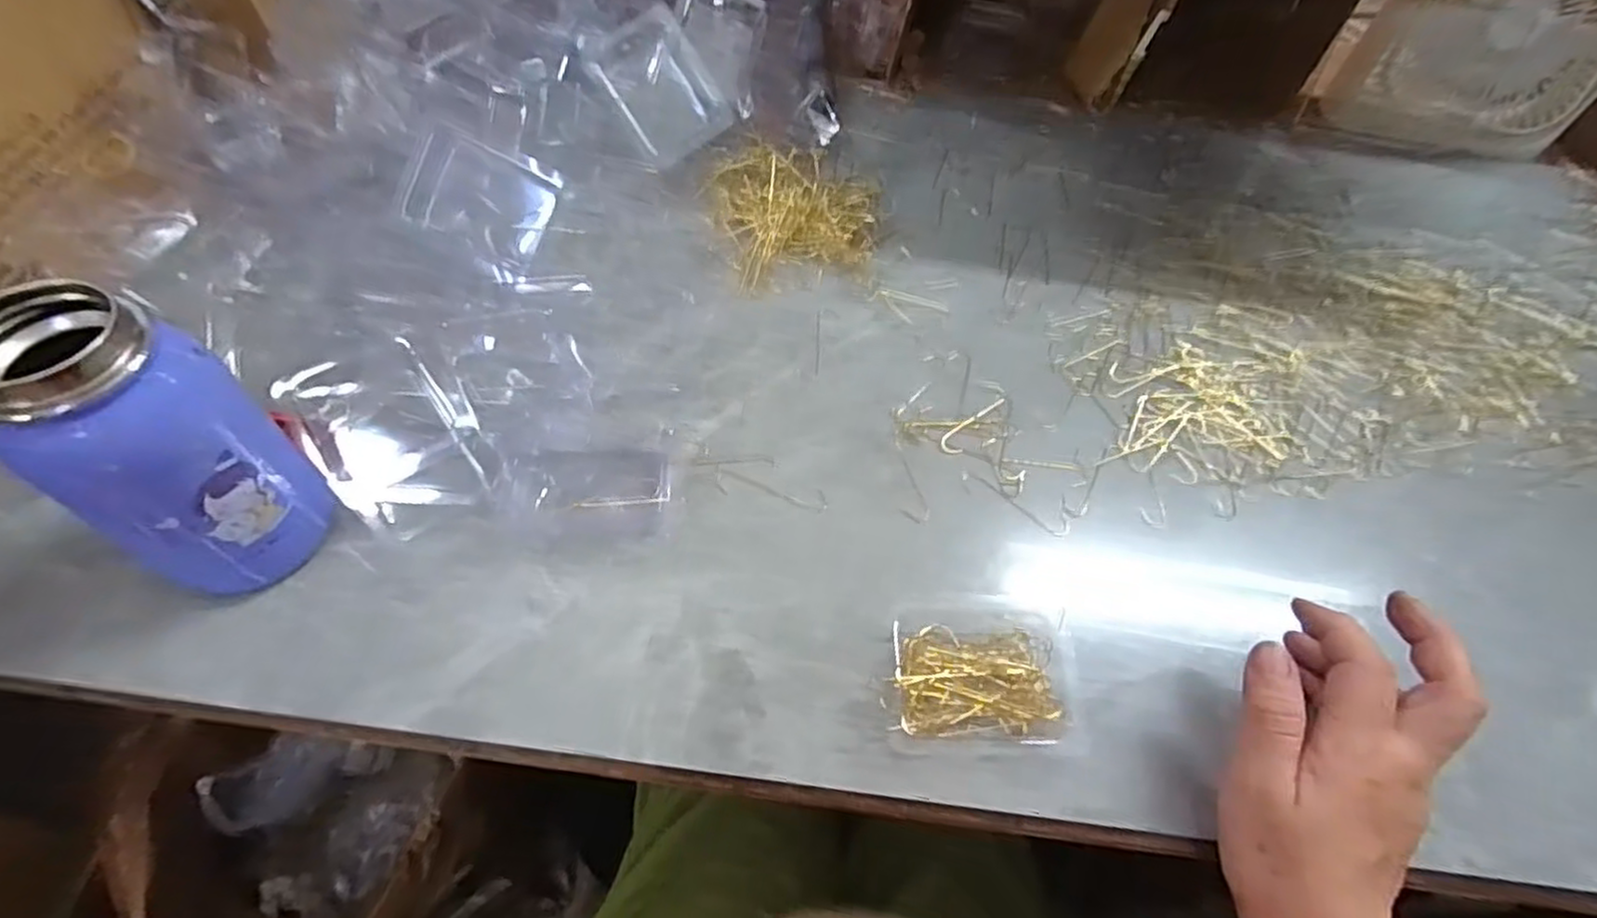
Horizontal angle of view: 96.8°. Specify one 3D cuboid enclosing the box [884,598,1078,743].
[{"bbox_3d":[0.085,0.096,0.335,0.081,0.022,0.068,5,55,-2],"label":"box"}]

